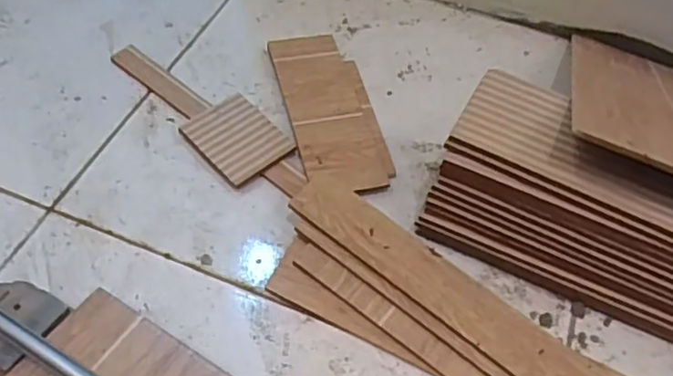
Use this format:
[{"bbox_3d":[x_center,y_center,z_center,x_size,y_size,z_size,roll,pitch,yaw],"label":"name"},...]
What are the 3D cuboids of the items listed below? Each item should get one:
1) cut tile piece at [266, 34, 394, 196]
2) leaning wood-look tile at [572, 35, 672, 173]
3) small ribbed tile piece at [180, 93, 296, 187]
[{"bbox_3d":[-0.008,-0.091,0.688,0.094,0.010,0.235,-7,53,-14],"label":"cut tile piece"},{"bbox_3d":[0.323,-0.081,0.608,0.184,0.013,0.386,21,29,11],"label":"leaning wood-look tile"},{"bbox_3d":[-0.104,-0.053,0.650,0.078,0.006,0.095,-37,70,-23],"label":"small ribbed tile piece"}]

